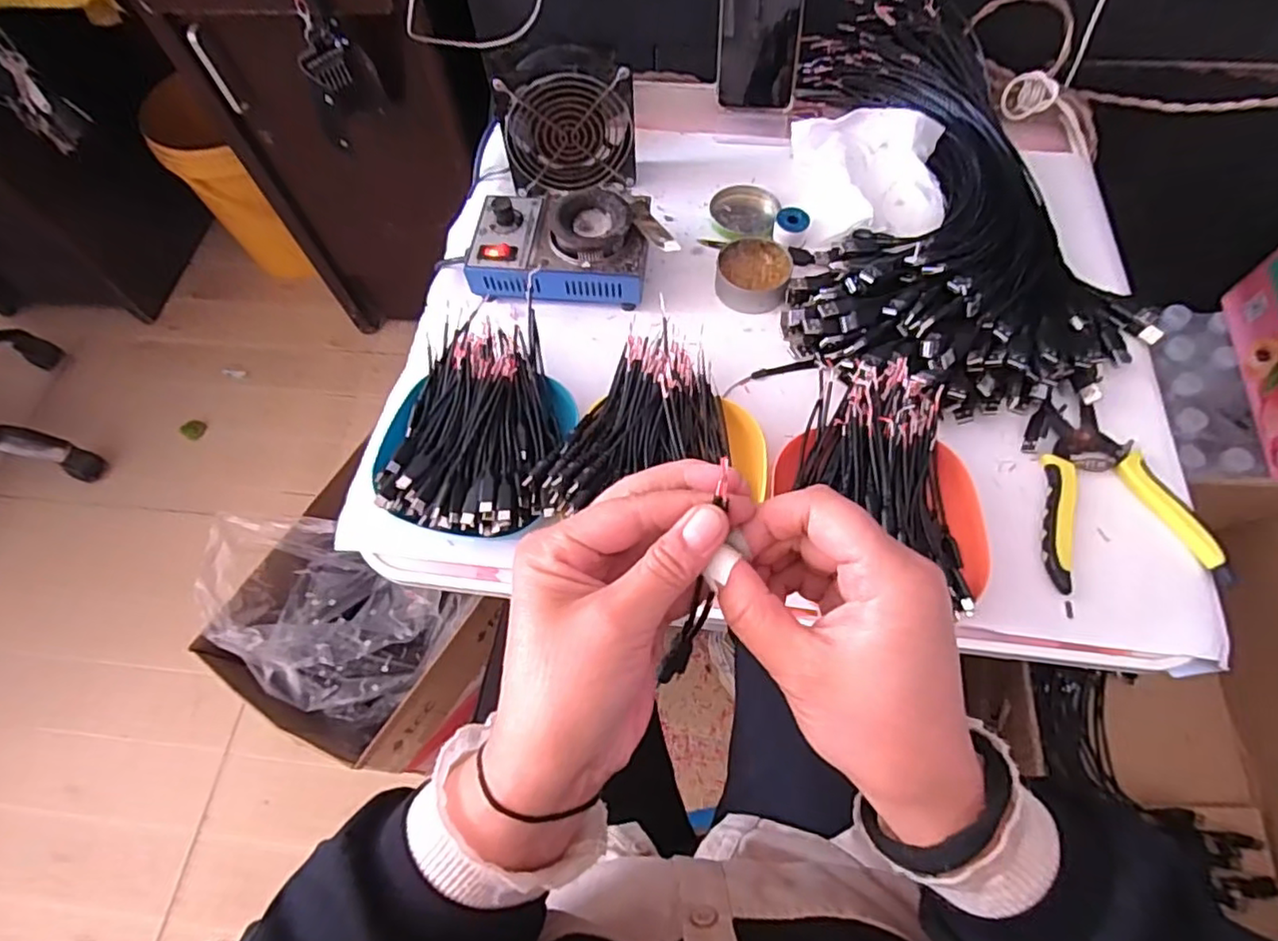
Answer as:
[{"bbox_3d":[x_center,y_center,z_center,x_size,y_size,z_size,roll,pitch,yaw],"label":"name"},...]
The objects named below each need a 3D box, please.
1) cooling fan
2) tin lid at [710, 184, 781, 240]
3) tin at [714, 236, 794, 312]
[{"bbox_3d":[-0.064,-0.321,0.579,0.119,0.112,0.054,-2,64,2],"label":"cooling fan"},{"bbox_3d":[0.101,-0.245,0.601,0.063,0.013,0.057,6,65,6],"label":"tin lid"},{"bbox_3d":[0.099,-0.170,0.549,0.062,0.023,0.060,7,65,6],"label":"tin"}]

